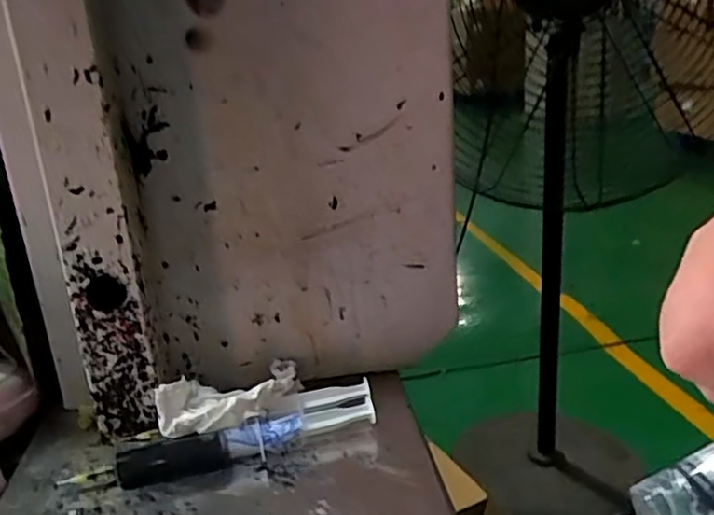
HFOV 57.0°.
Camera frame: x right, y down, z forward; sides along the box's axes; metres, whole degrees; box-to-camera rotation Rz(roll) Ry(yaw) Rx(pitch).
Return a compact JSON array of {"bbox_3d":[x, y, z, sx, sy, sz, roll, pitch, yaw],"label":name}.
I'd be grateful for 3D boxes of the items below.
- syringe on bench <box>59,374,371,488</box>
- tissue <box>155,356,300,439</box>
[{"bbox_3d":[-0.071,0.105,0.379,0.171,0.019,0.030,-12,20,-21],"label":"syringe on bench"},{"bbox_3d":[-0.072,0.079,0.397,0.092,0.026,0.039,-18,23,-34],"label":"tissue"}]

